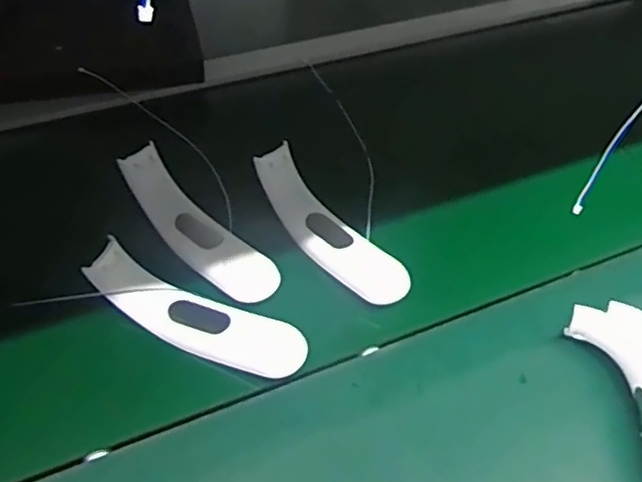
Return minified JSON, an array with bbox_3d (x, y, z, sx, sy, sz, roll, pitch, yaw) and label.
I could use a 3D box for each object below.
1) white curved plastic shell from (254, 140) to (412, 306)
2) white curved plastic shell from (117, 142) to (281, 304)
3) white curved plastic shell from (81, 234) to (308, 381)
[{"bbox_3d":[0.007,-0.015,0.616,0.058,0.035,0.189,-36,63,-28],"label":"white curved plastic shell"},{"bbox_3d":[-0.118,-0.014,0.600,0.189,0.036,0.051,36,58,21],"label":"white curved plastic shell"},{"bbox_3d":[-0.108,0.068,0.560,0.195,0.033,0.050,25,53,-4],"label":"white curved plastic shell"}]

